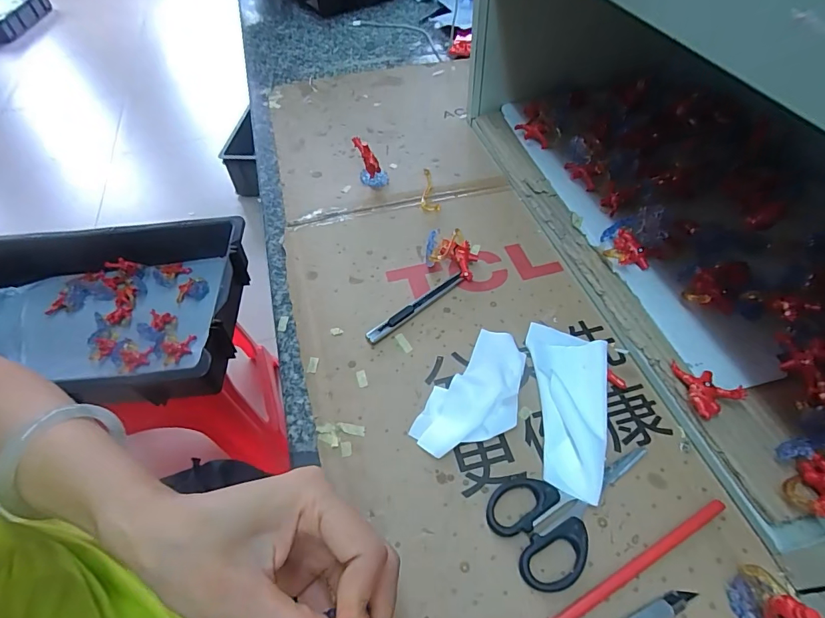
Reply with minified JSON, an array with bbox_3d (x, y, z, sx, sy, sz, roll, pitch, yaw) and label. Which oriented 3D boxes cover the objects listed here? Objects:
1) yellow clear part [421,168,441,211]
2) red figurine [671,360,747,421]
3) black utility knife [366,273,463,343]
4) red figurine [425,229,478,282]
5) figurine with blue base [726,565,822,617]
[{"bbox_3d":[0.019,-0.137,0.502,0.021,0.019,0.058,-5,53,2],"label":"yellow clear part"},{"bbox_3d":[0.218,0.058,0.331,0.036,0.017,0.046,-22,54,-11],"label":"red figurine"},{"bbox_3d":[0.004,-0.004,0.406,0.112,0.011,0.010,-37,58,-21],"label":"black utility knife"},{"bbox_3d":[0.042,-0.060,0.435,0.047,0.032,0.046,17,56,17],"label":"red figurine"},{"bbox_3d":[0.208,0.174,0.244,0.029,0.047,0.052,-2,53,3],"label":"figurine with blue base"}]

